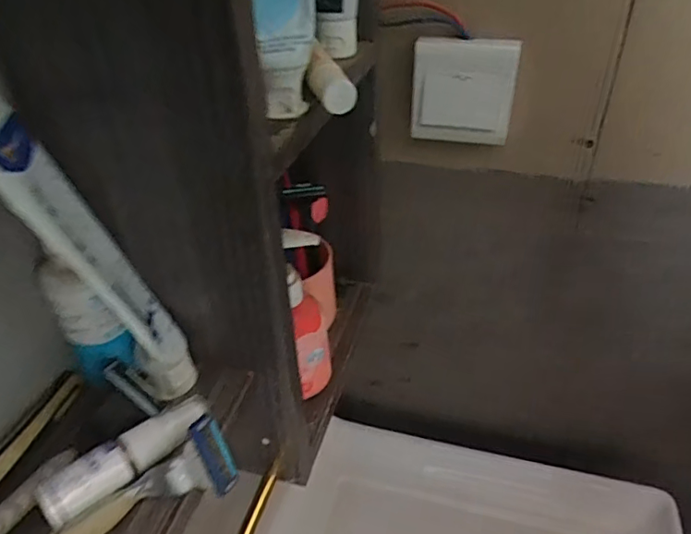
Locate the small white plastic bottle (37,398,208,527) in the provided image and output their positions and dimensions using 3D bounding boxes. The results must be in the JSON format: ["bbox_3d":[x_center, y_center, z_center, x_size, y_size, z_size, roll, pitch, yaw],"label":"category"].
[{"bbox_3d":[-0.100,0.086,0.242,0.016,0.016,0.078,25,42,33],"label":"small white plastic bottle"}]

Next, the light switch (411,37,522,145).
[{"bbox_3d":[0.103,-0.152,0.457,0.086,0.084,0.024,0,35,3],"label":"light switch"}]

